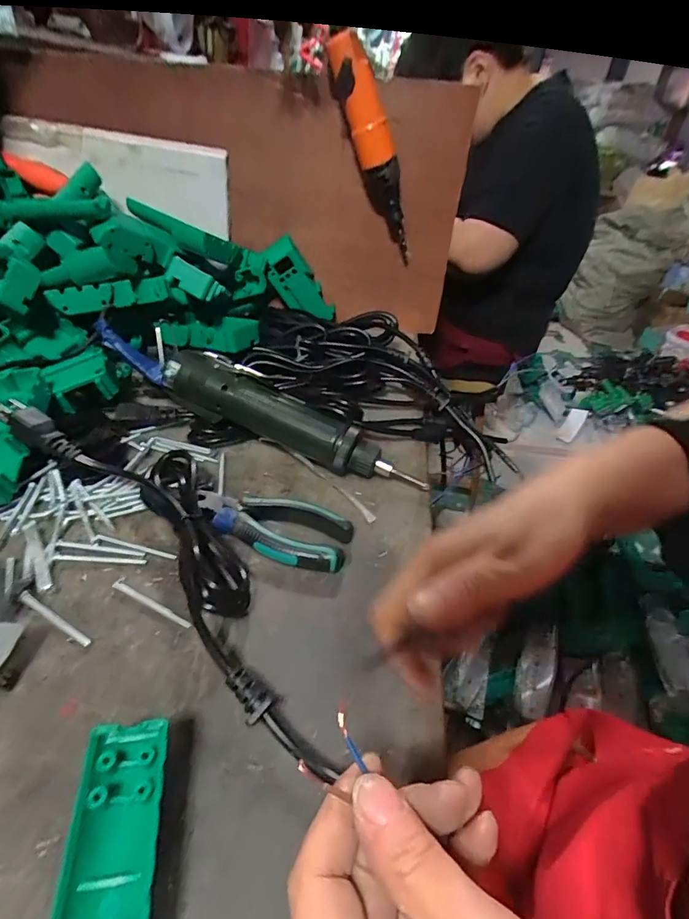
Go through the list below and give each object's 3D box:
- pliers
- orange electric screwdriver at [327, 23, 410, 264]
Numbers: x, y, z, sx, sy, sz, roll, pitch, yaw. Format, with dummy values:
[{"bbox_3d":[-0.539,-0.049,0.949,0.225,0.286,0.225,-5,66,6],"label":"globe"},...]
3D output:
[{"bbox_3d":[-0.055,0.051,0.344,0.117,0.018,0.048,13,40,8],"label":"pliers"},{"bbox_3d":[0.037,-0.331,0.519,0.032,0.222,0.046,-27,43,2],"label":"orange electric screwdriver"}]

